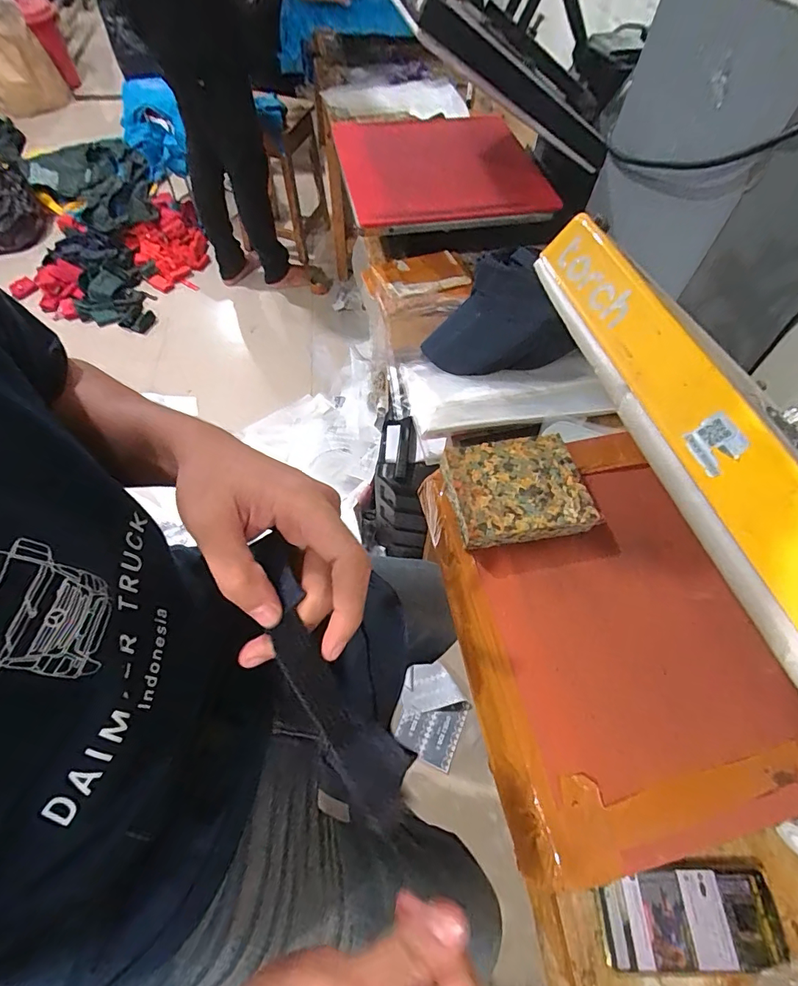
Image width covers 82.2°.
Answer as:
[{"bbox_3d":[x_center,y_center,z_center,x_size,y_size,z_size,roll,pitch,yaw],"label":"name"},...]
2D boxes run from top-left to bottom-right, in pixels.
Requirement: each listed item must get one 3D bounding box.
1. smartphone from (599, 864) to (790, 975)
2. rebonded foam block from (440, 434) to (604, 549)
[{"bbox_3d":[0.273,0.394,0.424,0.165,0.004,0.074,0,60,-1],"label":"smartphone"},{"bbox_3d":[0.123,-0.004,0.481,0.138,0.026,0.106,-8,61,-6],"label":"rebonded foam block"}]

